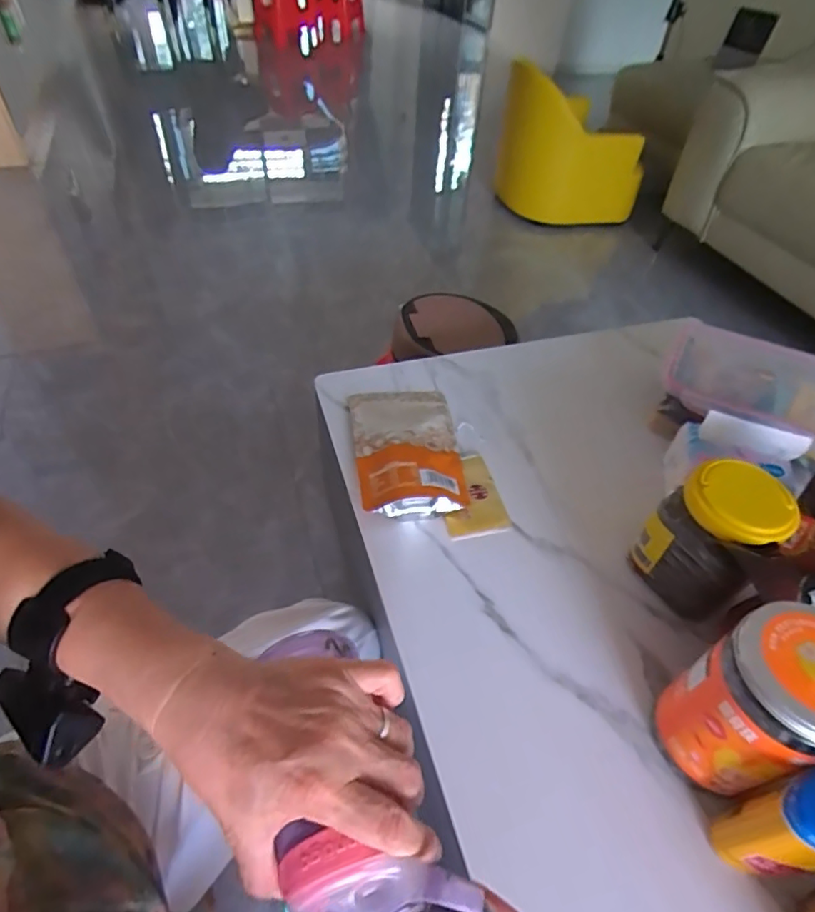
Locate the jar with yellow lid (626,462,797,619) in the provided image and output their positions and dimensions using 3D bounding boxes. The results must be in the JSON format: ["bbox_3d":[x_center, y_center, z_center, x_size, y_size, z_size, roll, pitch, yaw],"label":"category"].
[{"bbox_3d":[0.307,0.085,0.553,0.092,0.146,0.102,-24,54,-24],"label":"jar with yellow lid"}]

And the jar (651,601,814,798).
[{"bbox_3d":[0.270,0.197,0.426,0.091,0.169,0.091,2,47,-2],"label":"jar"}]

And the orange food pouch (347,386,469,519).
[{"bbox_3d":[0.000,-0.021,0.699,0.135,0.039,0.219,-5,48,-9],"label":"orange food pouch"}]

